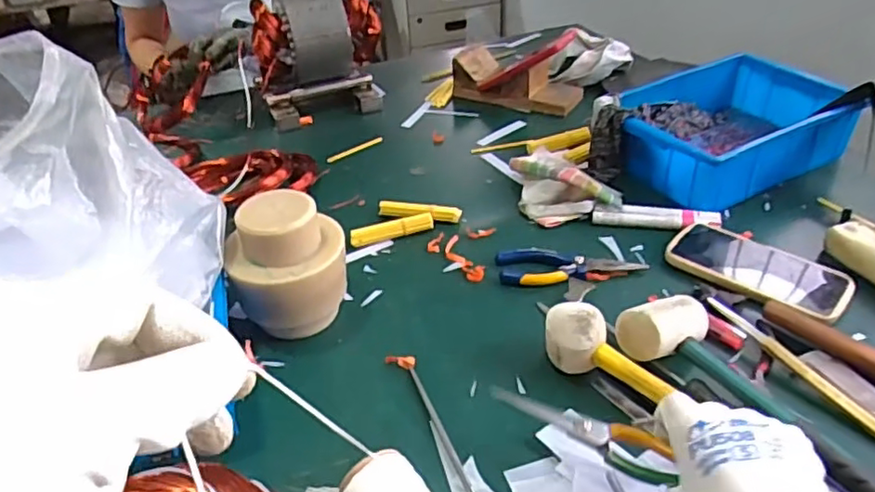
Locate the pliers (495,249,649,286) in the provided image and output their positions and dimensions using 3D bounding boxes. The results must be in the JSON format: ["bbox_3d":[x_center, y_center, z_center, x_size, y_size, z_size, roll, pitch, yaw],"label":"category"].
[{"bbox_3d":[0.143,0.020,0.673,0.154,0.013,0.059,-2,36,1],"label":"pliers"}]

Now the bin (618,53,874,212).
[{"bbox_3d":[0.378,-0.157,0.821,0.284,0.097,0.199,-21,40,-23],"label":"bin"}]

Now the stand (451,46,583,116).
[{"bbox_3d":[0.128,-0.272,1.032,0.207,0.060,0.093,16,40,23],"label":"stand"}]

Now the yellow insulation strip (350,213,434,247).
[{"bbox_3d":[-0.053,-0.020,0.743,0.098,0.016,0.025,-12,38,-13],"label":"yellow insulation strip"}]

